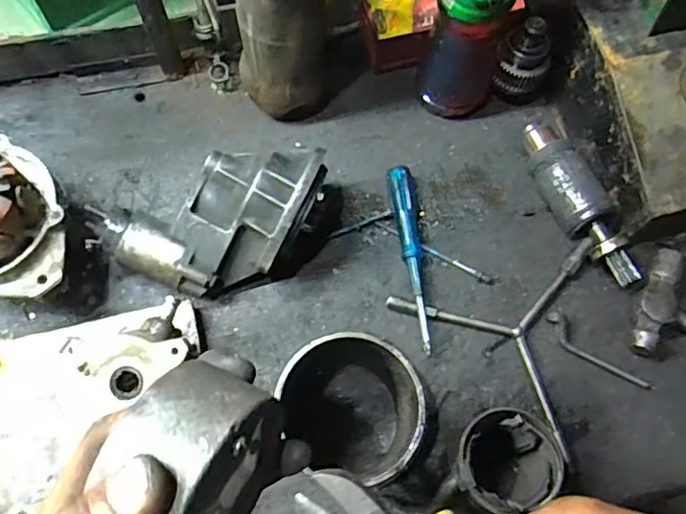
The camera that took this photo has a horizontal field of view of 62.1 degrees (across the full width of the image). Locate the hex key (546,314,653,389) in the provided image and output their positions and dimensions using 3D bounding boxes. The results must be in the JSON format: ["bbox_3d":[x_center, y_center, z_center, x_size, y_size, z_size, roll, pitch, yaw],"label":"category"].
[{"bbox_3d":[0.241,0.094,0.544,0.113,0.005,0.023,39,85,4],"label":"hex key"}]

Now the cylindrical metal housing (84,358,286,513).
[{"bbox_3d":[-0.053,0.086,0.224,0.048,0.080,0.075,23,51,22],"label":"cylindrical metal housing"}]

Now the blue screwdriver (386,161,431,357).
[{"bbox_3d":[0.071,-0.002,0.569,0.029,0.023,0.195,-6,68,-5],"label":"blue screwdriver"}]

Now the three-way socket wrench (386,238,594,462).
[{"bbox_3d":[0.182,0.049,0.553,0.209,0.028,0.178,40,71,13],"label":"three-way socket wrench"}]

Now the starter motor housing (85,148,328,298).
[{"bbox_3d":[-0.119,-0.031,0.531,0.206,0.107,0.118,-1,67,-3],"label":"starter motor housing"}]

